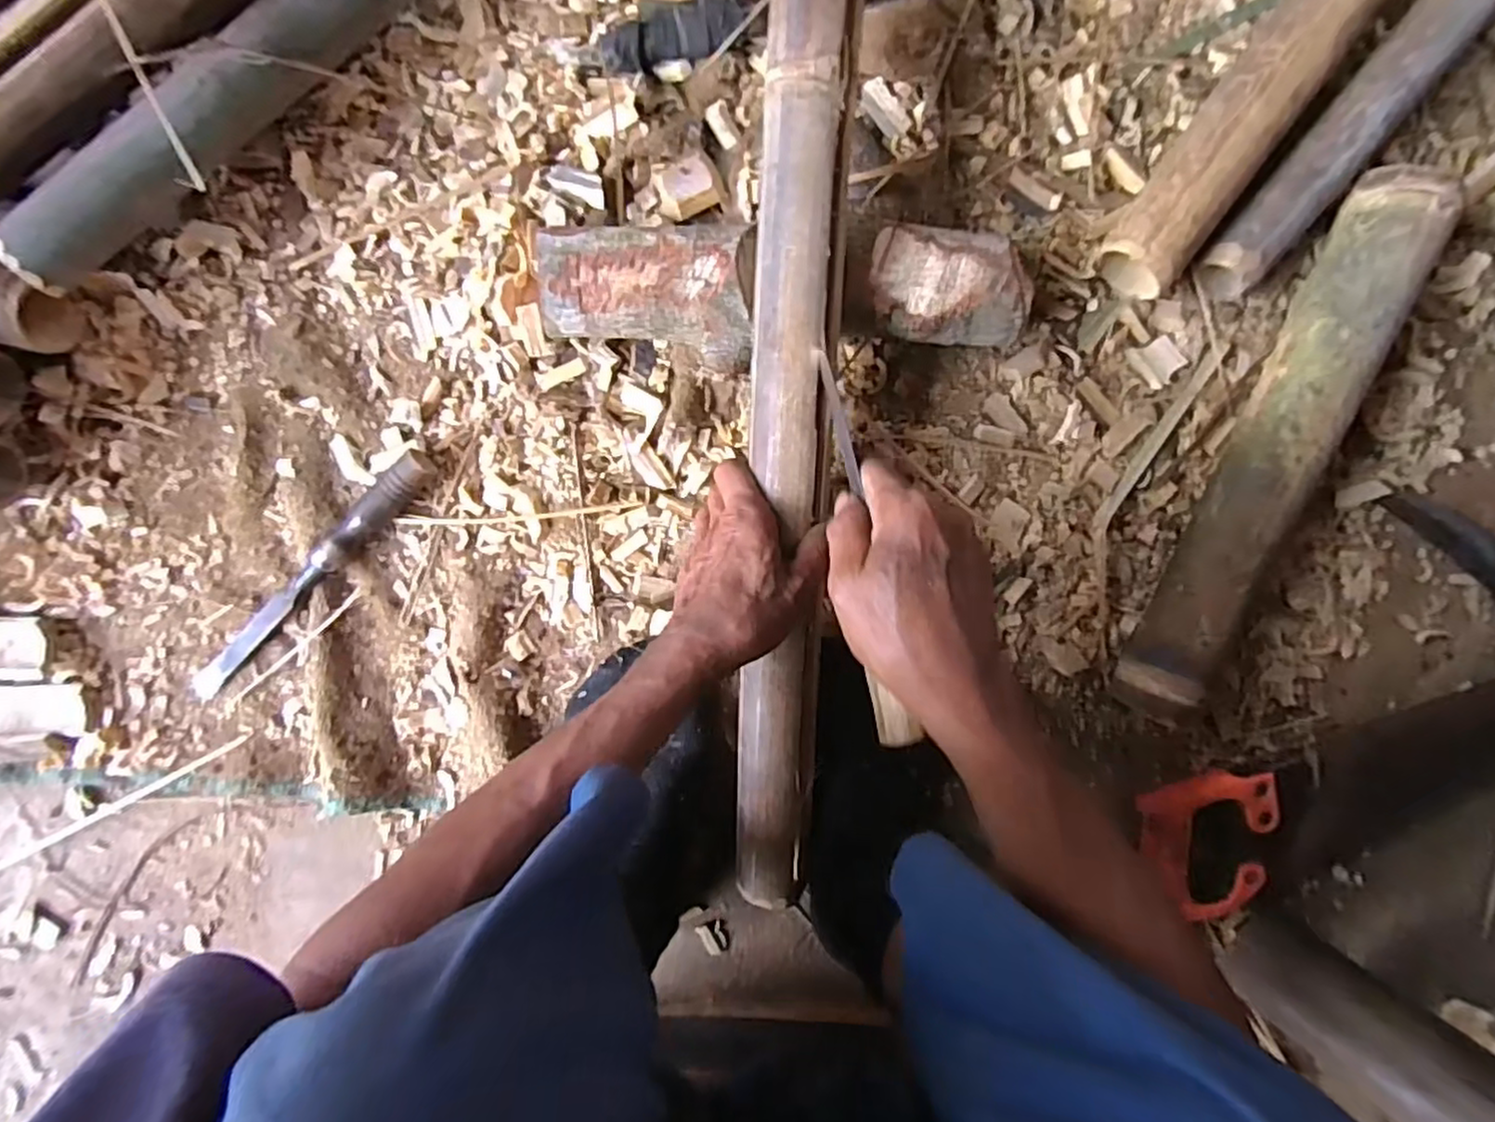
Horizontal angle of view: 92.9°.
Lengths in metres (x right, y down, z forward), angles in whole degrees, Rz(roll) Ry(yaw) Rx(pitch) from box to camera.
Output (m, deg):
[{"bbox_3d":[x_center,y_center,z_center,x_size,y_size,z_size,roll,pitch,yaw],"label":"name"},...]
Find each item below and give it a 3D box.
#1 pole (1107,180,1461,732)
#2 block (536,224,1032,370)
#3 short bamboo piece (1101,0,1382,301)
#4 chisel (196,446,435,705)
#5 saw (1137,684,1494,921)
[{"bbox_3d":[0.384,-0.074,0.526,0.054,0.070,0.404,22,96,-5],"label":"pole"},{"bbox_3d":[0.027,-0.184,0.491,0.323,0.061,0.089,-1,97,-4],"label":"block"},{"bbox_3d":[0.345,-0.305,0.499,0.060,0.061,0.249,34,94,-6],"label":"short bamboo piece"},{"bbox_3d":[-0.327,0.012,0.525,0.251,0.023,0.026,-44,97,3],"label":"chisel"},{"bbox_3d":[0.572,0.164,0.585,0.487,0.035,0.124,-20,98,0],"label":"saw"}]

